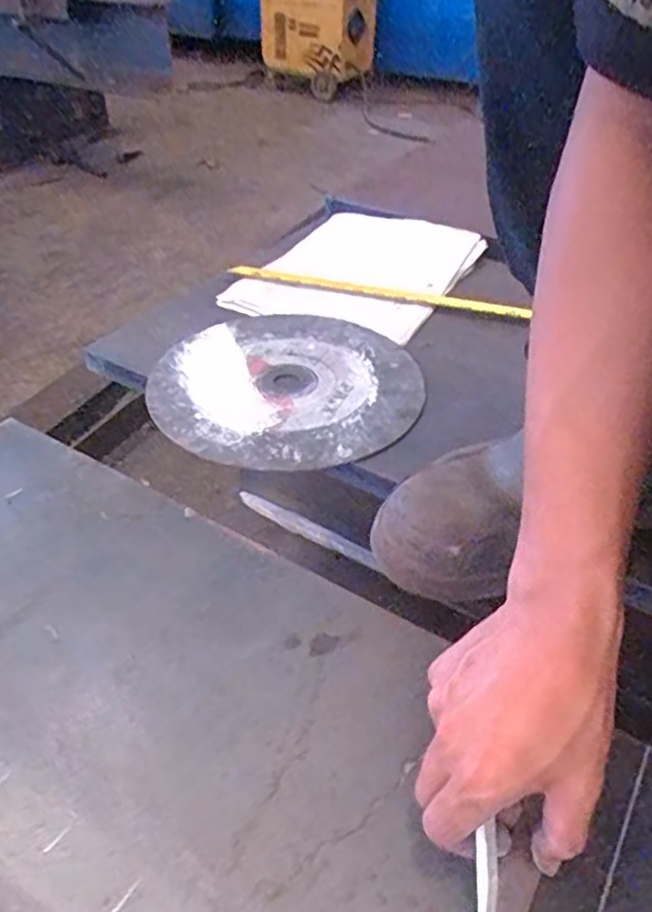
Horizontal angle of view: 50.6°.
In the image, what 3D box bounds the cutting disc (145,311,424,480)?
[{"bbox_3d":[-0.038,-0.070,0.660,0.244,0.007,0.255,1,40,-1],"label":"cutting disc"}]

